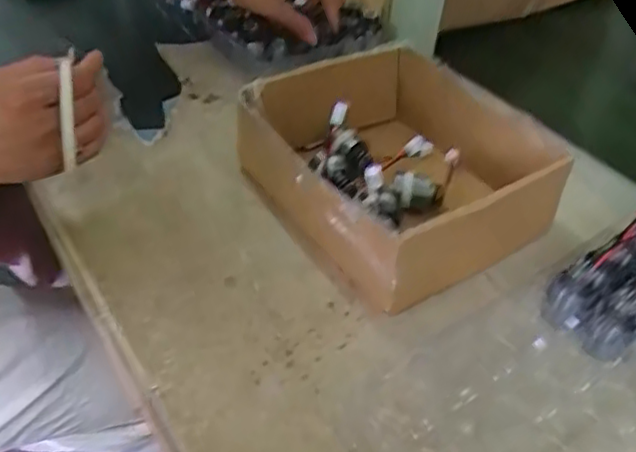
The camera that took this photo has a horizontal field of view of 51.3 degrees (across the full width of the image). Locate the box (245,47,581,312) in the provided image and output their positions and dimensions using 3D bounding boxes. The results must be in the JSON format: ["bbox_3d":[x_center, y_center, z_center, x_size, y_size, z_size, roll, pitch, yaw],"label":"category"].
[{"bbox_3d":[0.058,-0.049,0.526,0.188,0.079,0.210,-20,47,-26],"label":"box"}]

